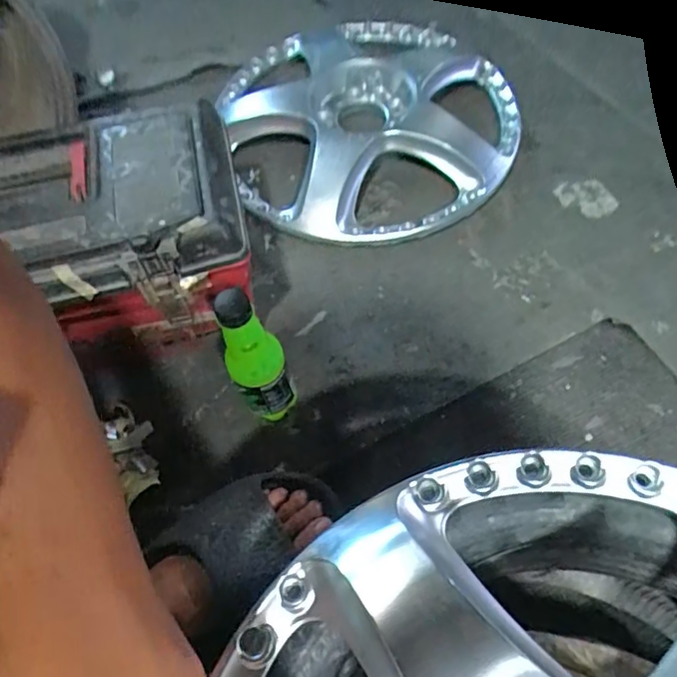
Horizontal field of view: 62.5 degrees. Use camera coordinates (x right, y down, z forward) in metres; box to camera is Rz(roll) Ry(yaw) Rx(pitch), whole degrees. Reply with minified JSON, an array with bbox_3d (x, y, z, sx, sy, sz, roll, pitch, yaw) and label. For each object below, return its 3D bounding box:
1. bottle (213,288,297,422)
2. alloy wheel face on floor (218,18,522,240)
[{"bbox_3d":[-0.079,0.027,0.542,0.057,0.207,0.050,-22,63,-7],"label":"bottle"},{"bbox_3d":[0.049,-0.315,0.791,0.397,0.079,0.406,-2,62,3],"label":"alloy wheel face on floor"}]

